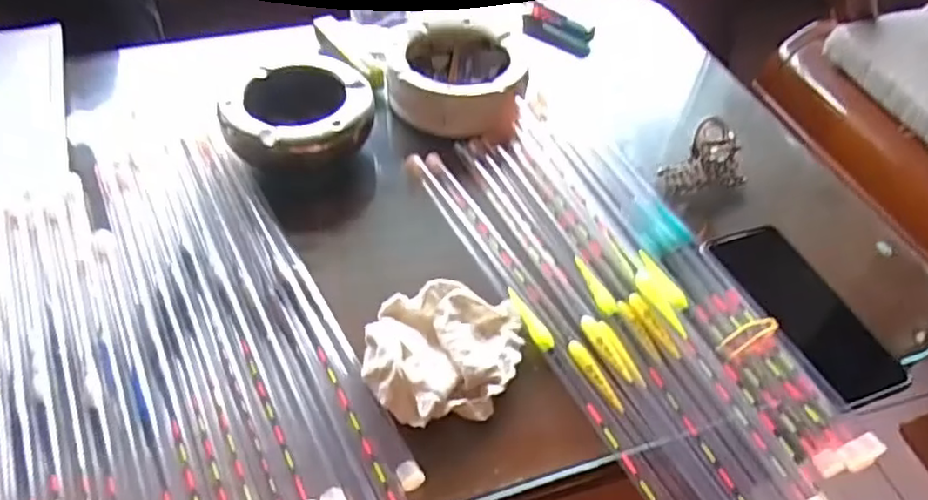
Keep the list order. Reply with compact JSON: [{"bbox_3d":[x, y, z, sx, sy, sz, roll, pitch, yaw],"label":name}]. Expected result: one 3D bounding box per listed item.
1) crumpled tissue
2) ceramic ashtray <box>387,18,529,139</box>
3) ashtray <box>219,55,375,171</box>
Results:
[{"bbox_3d":[-0.014,0.070,0.472,0.102,0.029,0.111,10,49,4],"label":"crumpled tissue"},{"bbox_3d":[0.000,-0.179,0.684,0.129,0.043,0.151,15,49,9],"label":"ceramic ashtray"},{"bbox_3d":[-0.152,-0.125,0.616,0.130,0.049,0.124,2,49,-3],"label":"ashtray"}]

